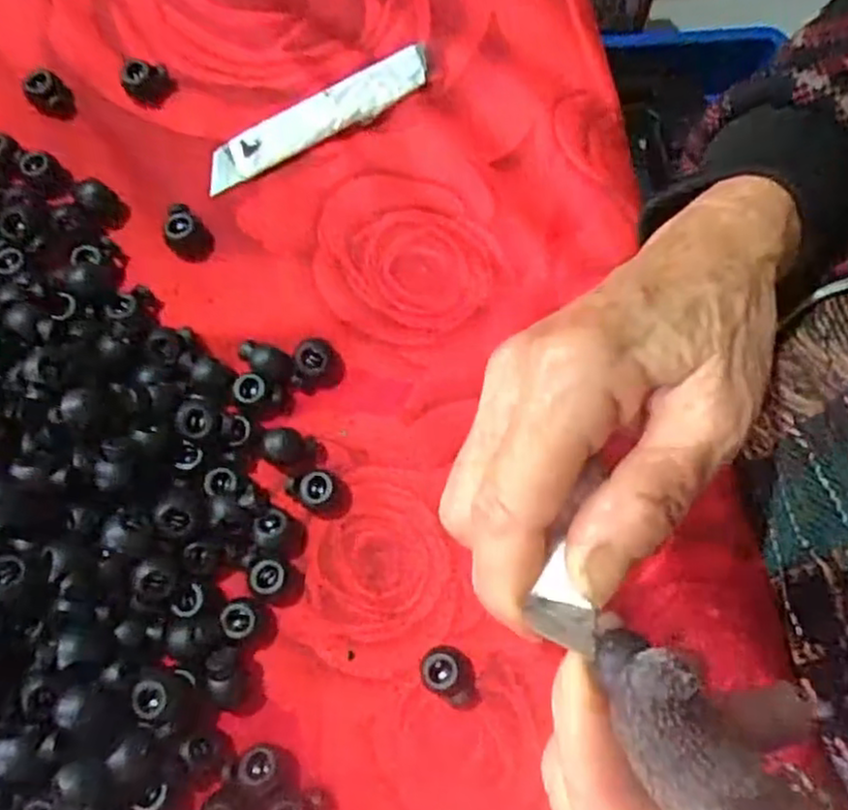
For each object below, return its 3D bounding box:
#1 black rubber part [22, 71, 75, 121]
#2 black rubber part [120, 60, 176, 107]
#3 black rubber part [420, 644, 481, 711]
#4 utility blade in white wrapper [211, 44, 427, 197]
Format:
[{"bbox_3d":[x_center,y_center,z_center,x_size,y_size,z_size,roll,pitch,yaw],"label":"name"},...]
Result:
[{"bbox_3d":[-0.155,-0.129,0.298,0.016,0.013,0.015,0,74,1],"label":"black rubber part"},{"bbox_3d":[-0.115,-0.135,0.299,0.019,0.013,0.014,-41,77,-10],"label":"black rubber part"},{"bbox_3d":[0.010,0.090,0.238,0.022,0.010,0.016,32,77,9],"label":"black rubber part"},{"bbox_3d":[-0.043,-0.119,0.295,0.100,0.007,0.020,-29,75,-7],"label":"utility blade in white wrapper"}]

